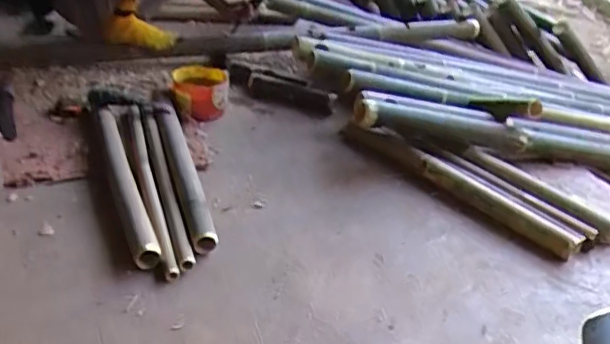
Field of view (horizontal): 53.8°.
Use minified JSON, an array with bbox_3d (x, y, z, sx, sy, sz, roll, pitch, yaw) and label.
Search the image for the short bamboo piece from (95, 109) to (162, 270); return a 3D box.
[{"bbox_3d":[-0.387,0.008,1.264,0.052,0.050,0.511,-9,47,-26],"label":"short bamboo piece"}]

